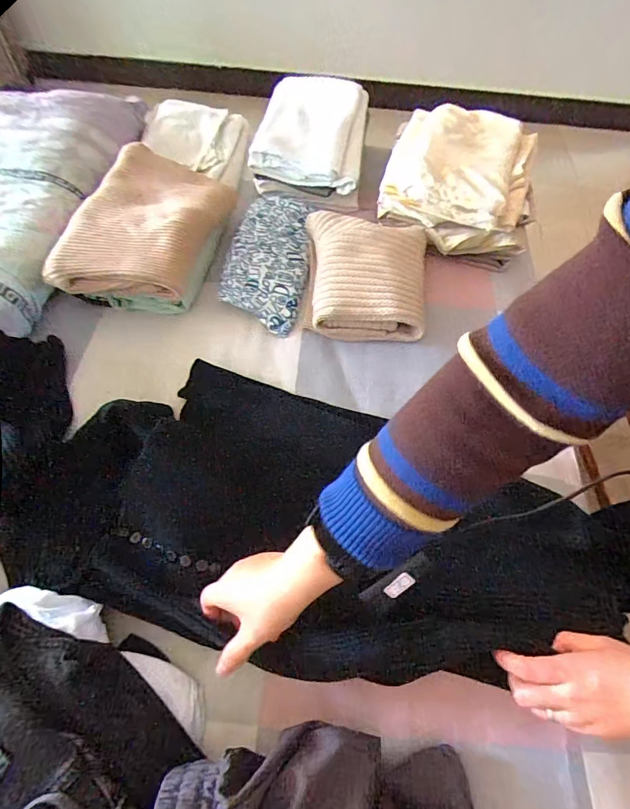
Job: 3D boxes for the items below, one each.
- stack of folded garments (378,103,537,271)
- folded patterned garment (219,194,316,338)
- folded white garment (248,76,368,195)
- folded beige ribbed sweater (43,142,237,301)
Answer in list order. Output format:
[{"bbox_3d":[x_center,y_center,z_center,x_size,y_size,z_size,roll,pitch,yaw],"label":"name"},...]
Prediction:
[{"bbox_3d":[0.255,-0.407,0.778,0.262,0.104,0.291,10,58,3],"label":"stack of folded garments"},{"bbox_3d":[-0.073,-0.250,0.726,0.130,0.033,0.295,9,58,2],"label":"folded patterned garment"},{"bbox_3d":[-0.001,-0.506,0.824,0.191,0.095,0.248,11,58,4],"label":"folded white garment"},{"bbox_3d":[-0.250,-0.284,0.679,0.209,0.064,0.303,6,58,1],"label":"folded beige ribbed sweater"}]

